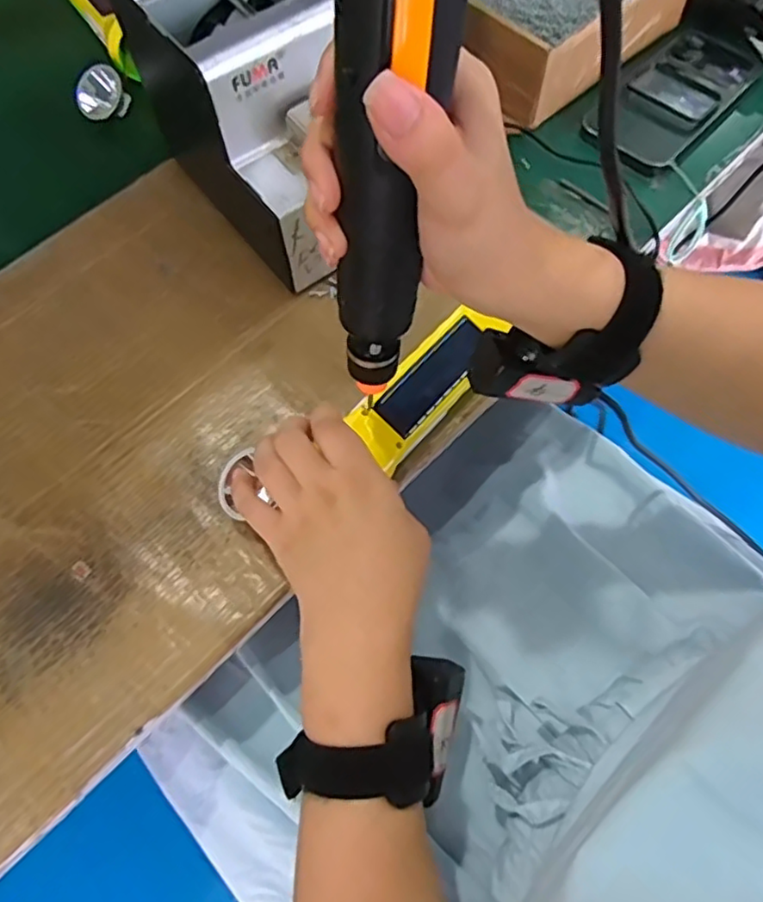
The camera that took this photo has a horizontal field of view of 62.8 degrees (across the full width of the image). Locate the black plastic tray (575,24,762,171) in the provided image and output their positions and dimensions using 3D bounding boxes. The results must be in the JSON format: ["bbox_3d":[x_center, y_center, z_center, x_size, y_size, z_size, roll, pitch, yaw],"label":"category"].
[{"bbox_3d":[0.245,-0.309,0.529,0.093,0.014,0.177,39,72,17],"label":"black plastic tray"}]

